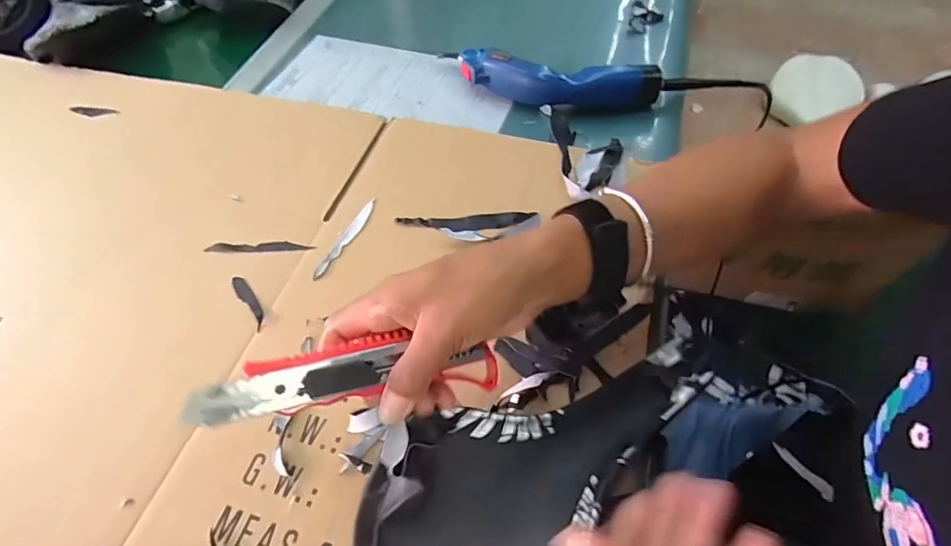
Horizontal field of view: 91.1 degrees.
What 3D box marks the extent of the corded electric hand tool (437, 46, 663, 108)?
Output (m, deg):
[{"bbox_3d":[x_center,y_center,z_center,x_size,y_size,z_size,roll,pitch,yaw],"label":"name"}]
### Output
[{"bbox_3d":[0.081,-0.215,0.523,0.237,0.049,0.057,13,58,12],"label":"corded electric hand tool"}]

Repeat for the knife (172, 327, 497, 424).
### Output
[{"bbox_3d":[-0.065,0.053,0.249,0.156,0.025,0.031,-5,55,-20],"label":"knife"}]

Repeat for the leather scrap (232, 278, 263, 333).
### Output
[{"bbox_3d":[-0.184,0.023,0.378,0.011,0.004,0.058,-35,61,-19],"label":"leather scrap"}]

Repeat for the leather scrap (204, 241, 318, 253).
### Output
[{"bbox_3d":[-0.191,-0.024,0.412,0.095,0.004,0.010,-3,56,1],"label":"leather scrap"}]

